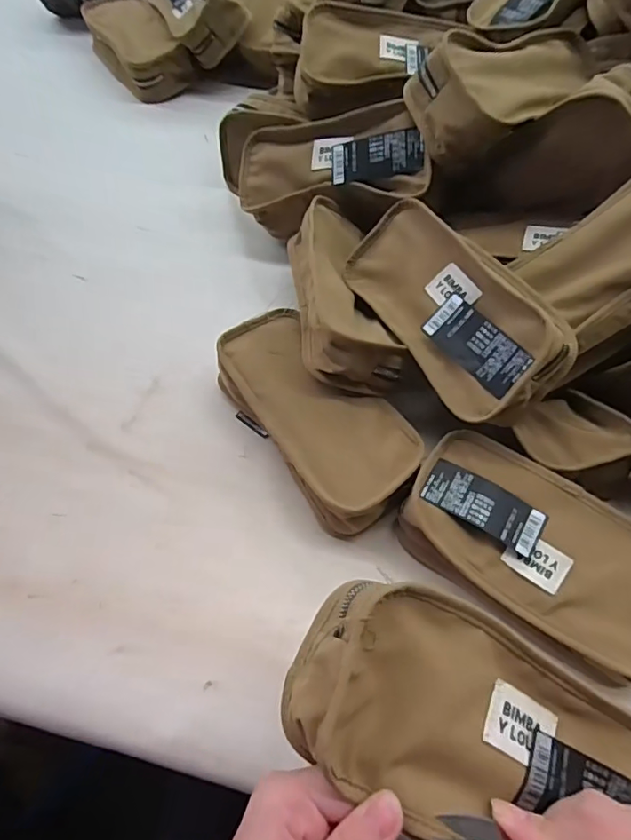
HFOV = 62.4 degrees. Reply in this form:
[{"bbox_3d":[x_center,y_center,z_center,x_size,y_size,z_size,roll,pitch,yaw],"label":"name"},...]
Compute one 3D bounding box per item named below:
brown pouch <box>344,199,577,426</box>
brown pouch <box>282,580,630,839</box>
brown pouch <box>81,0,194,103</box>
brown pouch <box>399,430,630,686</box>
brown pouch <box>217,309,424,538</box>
[{"bbox_3d":[0.103,-0.087,0.397,0.094,0.049,0.191,-43,57,23],"label":"brown pouch"},{"bbox_3d":[0.083,0.146,0.237,0.191,0.048,0.097,21,62,-9],"label":"brown pouch"},{"bbox_3d":[-0.242,-0.504,0.700,0.086,0.053,0.182,-29,63,-15],"label":"brown pouch"},{"bbox_3d":[0.153,0.088,0.357,0.182,0.056,0.095,34,67,17],"label":"brown pouch"},{"bbox_3d":[0.000,-0.003,0.417,0.093,0.052,0.189,-33,66,-16],"label":"brown pouch"}]

